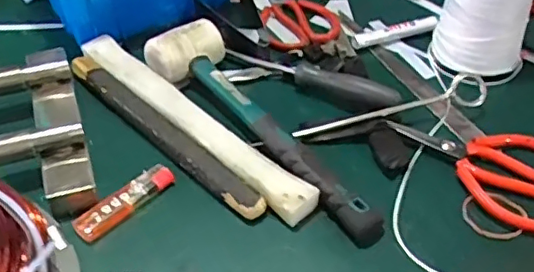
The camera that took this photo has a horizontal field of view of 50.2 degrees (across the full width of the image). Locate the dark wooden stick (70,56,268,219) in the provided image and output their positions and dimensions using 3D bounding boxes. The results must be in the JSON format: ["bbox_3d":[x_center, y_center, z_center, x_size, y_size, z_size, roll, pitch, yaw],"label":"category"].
[{"bbox_3d":[-0.097,-0.005,0.511,0.023,0.019,0.261,-35,54,-30],"label":"dark wooden stick"}]

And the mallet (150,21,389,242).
[{"bbox_3d":[-0.008,-0.014,0.494,0.068,0.039,0.275,-28,51,-26],"label":"mallet"}]

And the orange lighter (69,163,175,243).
[{"bbox_3d":[-0.113,0.052,0.458,0.086,0.013,0.022,-34,54,-30],"label":"orange lighter"}]

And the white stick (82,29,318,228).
[{"bbox_3d":[-0.073,-0.018,0.522,0.036,0.024,0.300,-34,54,-30],"label":"white stick"}]

